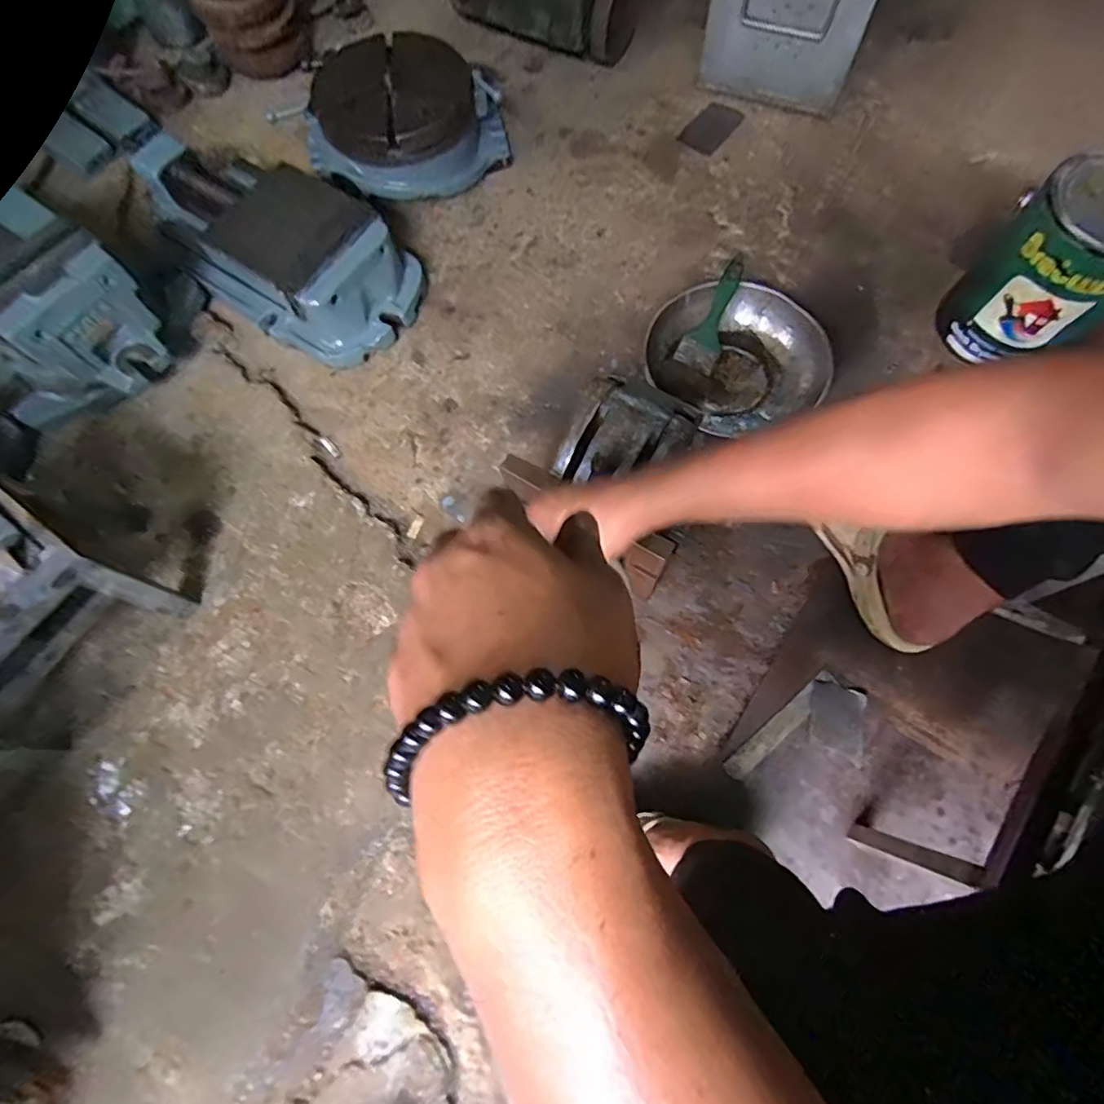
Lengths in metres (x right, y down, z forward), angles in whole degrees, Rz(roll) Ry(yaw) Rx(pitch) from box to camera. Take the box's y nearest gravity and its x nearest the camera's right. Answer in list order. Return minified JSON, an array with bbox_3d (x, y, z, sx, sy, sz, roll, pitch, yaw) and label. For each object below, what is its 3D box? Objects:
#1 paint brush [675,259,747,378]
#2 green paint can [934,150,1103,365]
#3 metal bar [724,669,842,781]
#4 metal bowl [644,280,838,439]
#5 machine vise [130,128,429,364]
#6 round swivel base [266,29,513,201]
[{"bbox_3d":[0.231,-0.331,0.785,0.055,0.022,0.166,25,86,10],"label":"paint brush"},{"bbox_3d":[0.630,-0.346,0.719,0.143,0.228,0.147,0,71,1],"label":"green paint can"},{"bbox_3d":[0.267,0.197,0.639,0.170,0.006,0.025,-37,72,-14],"label":"metal bar"},{"bbox_3d":[0.261,-0.272,0.785,0.195,0.067,0.236,-40,73,-15],"label":"metal bowl"},{"bbox_3d":[-0.397,-0.462,0.832,0.405,0.122,0.221,35,73,13],"label":"machine vise"},{"bbox_3d":[-0.240,-0.700,0.909,0.315,0.122,0.232,-40,74,-14],"label":"round swivel base"}]

